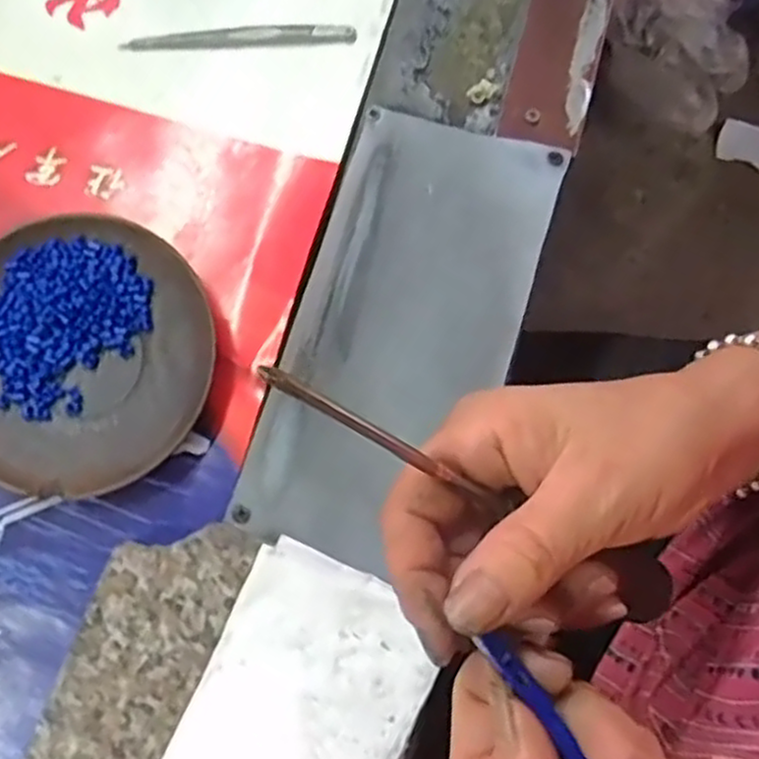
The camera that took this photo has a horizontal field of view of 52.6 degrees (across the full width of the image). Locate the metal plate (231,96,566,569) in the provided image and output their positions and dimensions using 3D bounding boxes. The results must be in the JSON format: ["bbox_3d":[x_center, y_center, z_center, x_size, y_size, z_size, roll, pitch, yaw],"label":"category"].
[{"bbox_3d":[0.010,-0.020,0.330,0.092,0.011,0.193,17,81,3],"label":"metal plate"}]

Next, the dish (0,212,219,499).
[{"bbox_3d":[-0.127,-0.011,0.323,0.110,0.015,0.112,0,79,0],"label":"dish"}]

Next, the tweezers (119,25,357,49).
[{"bbox_3d":[-0.065,-0.158,0.356,0.106,0.004,0.009,-3,79,-1],"label":"tweezers"}]

